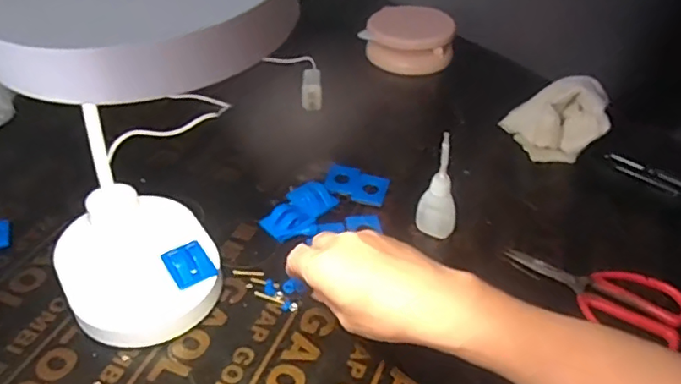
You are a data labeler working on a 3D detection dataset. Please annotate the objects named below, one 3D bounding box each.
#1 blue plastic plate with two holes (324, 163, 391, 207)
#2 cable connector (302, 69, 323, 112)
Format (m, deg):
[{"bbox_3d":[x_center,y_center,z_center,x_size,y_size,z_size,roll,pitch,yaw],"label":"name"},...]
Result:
[{"bbox_3d":[0.017,-0.008,0.588,0.069,0.007,0.042,20,43,21],"label":"blue plastic plate with two holes"},{"bbox_3d":[-0.035,-0.127,0.698,0.025,0.052,0.014,-1,-2,-2],"label":"cable connector"}]

